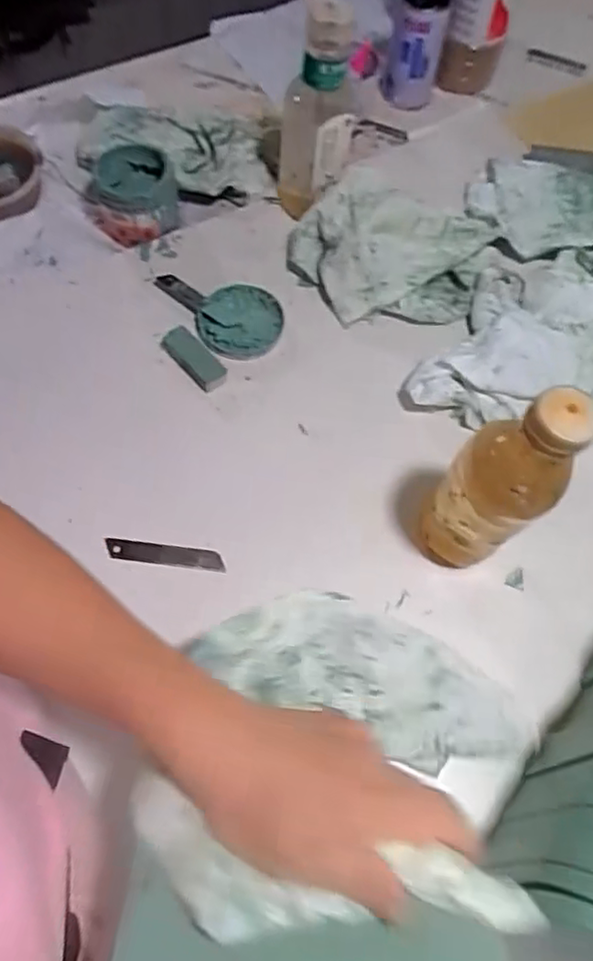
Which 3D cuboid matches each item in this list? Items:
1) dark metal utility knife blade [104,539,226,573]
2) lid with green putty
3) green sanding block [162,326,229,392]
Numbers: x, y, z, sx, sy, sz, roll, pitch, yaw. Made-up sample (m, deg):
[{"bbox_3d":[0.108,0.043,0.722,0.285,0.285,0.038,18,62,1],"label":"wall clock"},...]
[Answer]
[{"bbox_3d":[-0.110,0.062,0.536,0.099,0.004,0.018,7,65,1],"label":"dark metal utility knife blade"},{"bbox_3d":[-0.054,-0.156,0.630,0.076,0.019,0.085,31,67,12],"label":"lid with green putty"},{"bbox_3d":[-0.097,-0.115,0.613,0.029,0.017,0.076,-38,71,-18],"label":"green sanding block"}]

